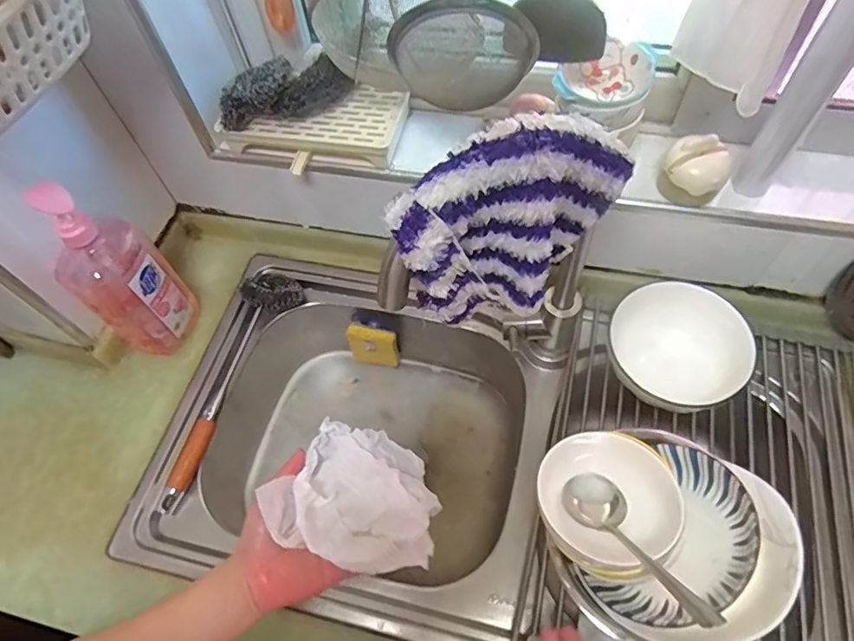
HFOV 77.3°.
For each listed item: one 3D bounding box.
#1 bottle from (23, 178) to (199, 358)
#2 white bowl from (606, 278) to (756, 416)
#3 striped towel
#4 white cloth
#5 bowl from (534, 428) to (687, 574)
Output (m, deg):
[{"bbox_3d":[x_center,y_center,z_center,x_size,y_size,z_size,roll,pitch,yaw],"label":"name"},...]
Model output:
[{"bbox_3d":[-0.367,-0.058,0.630,0.083,0.265,0.098,37,68,23],"label":"bottle"},{"bbox_3d":[0.285,0.038,0.621,0.135,0.100,0.140,-2,59,3],"label":"white bowl"},{"bbox_3d":[0.069,-0.071,0.400,0.190,0.148,0.050,-26,60,-10],"label":"striped towel"},{"bbox_3d":[-0.055,0.145,0.442,0.128,0.051,0.105,17,62,14],"label":"white cloth"},{"bbox_3d":[0.159,0.153,0.463,0.115,0.049,0.103,35,68,22],"label":"bowl"}]

